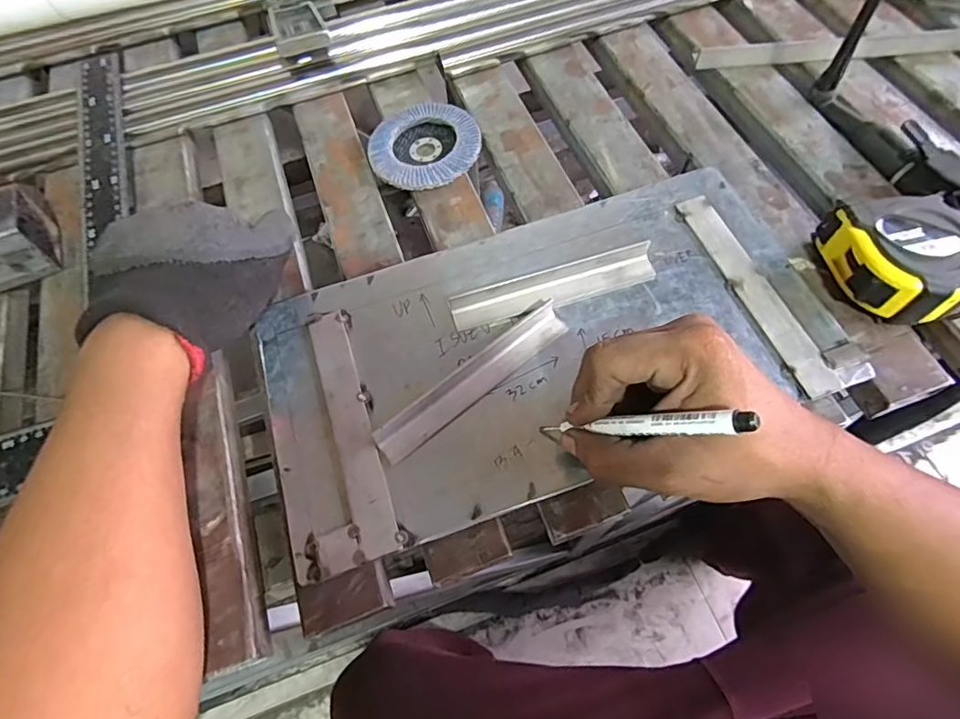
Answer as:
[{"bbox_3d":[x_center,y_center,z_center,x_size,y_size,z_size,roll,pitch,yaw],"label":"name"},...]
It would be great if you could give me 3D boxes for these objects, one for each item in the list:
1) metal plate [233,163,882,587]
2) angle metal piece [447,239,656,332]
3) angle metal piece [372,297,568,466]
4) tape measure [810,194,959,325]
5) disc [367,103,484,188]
[{"bbox_3d":[0.043,-0.015,0.362,0.376,0.012,0.199,-19,63,-5],"label":"metal plate"},{"bbox_3d":[0.053,-0.052,0.376,0.148,0.014,0.024,-16,64,-5],"label":"angle metal piece"},{"bbox_3d":[-0.005,0.012,0.347,0.148,0.016,0.027,-37,67,-14],"label":"angle metal piece"},{"bbox_3d":[0.287,-0.068,0.356,0.086,0.047,0.083,0,64,3],"label":"tape measure"},{"bbox_3d":[-0.047,-0.185,0.459,0.097,0.013,0.092,-1,63,3],"label":"disc"}]

